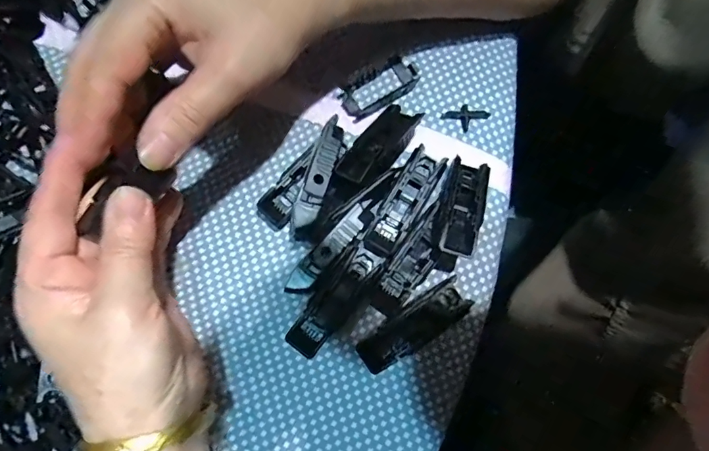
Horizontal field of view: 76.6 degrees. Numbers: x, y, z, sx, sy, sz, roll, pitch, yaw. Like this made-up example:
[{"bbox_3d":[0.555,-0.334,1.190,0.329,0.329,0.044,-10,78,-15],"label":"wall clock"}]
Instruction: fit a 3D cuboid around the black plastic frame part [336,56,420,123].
[{"bbox_3d":[0.015,-0.086,0.279,0.051,0.004,0.024,-32,80,-6],"label":"black plastic frame part"}]

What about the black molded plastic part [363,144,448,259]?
[{"bbox_3d":[0.029,-0.015,0.257,0.021,0.010,0.068,31,80,6],"label":"black molded plastic part"}]

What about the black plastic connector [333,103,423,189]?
[{"bbox_3d":[0.016,-0.049,0.264,0.026,0.007,0.061,36,67,7],"label":"black plastic connector"}]

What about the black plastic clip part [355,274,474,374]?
[{"bbox_3d":[0.033,0.056,0.247,0.066,0.010,0.023,-35,80,-7],"label":"black plastic clip part"}]

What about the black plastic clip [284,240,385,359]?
[{"bbox_3d":[-0.011,0.040,0.250,0.024,0.007,0.067,39,81,7],"label":"black plastic clip"}]

